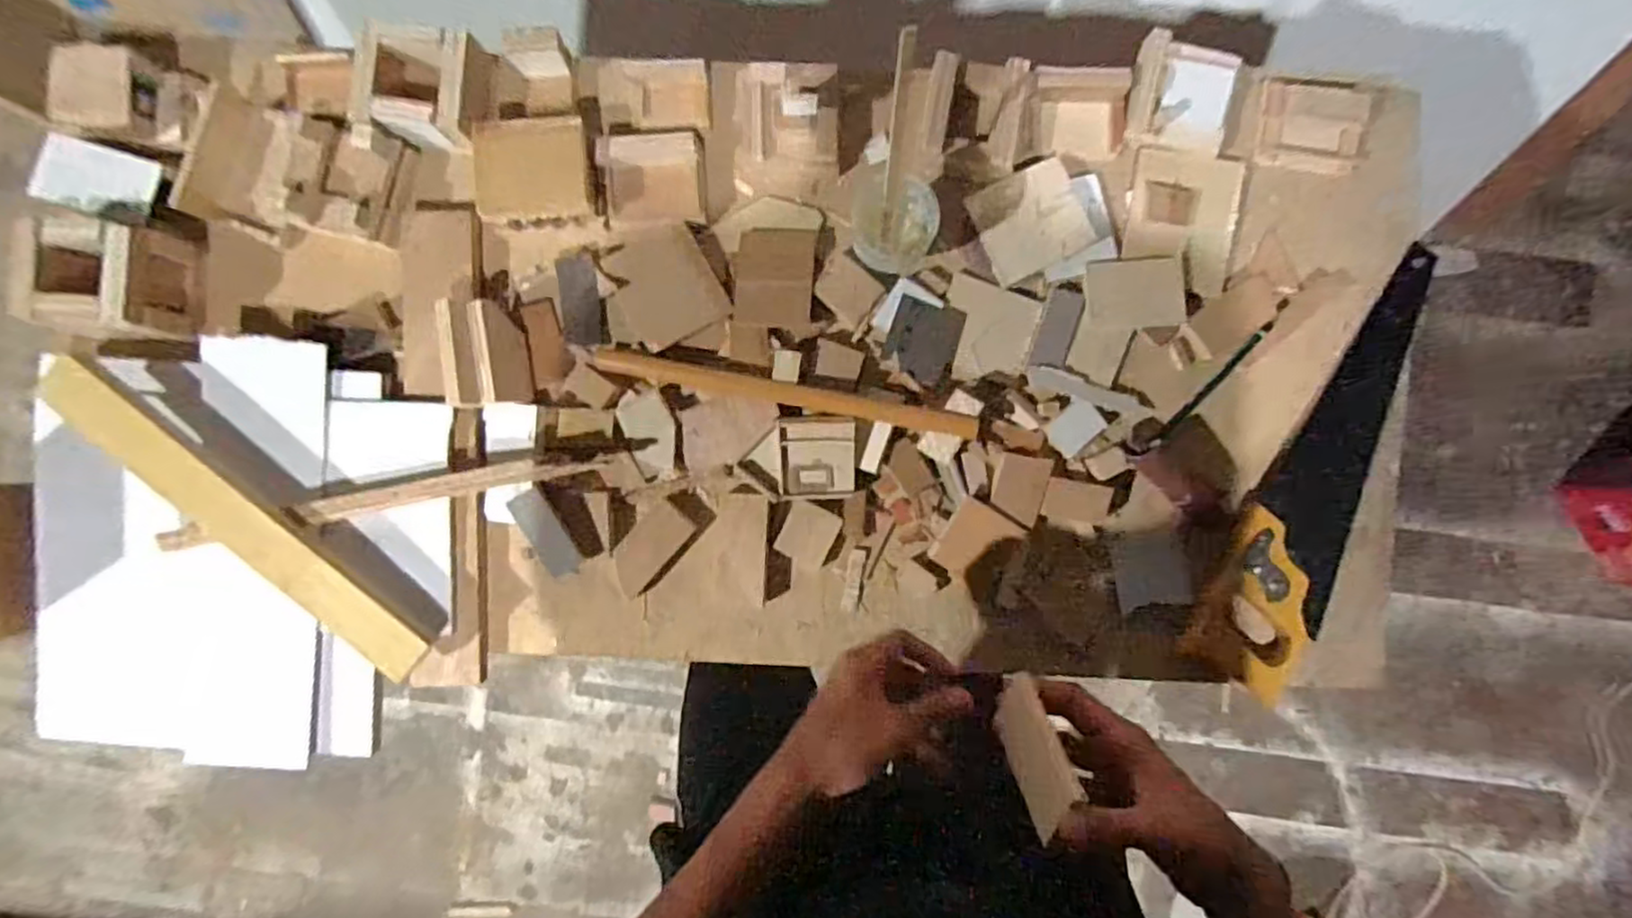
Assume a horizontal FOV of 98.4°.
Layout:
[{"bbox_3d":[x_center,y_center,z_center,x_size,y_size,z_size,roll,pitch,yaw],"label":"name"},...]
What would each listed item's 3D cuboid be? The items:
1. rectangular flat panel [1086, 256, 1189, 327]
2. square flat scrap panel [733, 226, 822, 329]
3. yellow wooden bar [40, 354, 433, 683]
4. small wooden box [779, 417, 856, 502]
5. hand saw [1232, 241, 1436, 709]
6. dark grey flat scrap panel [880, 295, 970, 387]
[{"bbox_3d":[0.278,-0.144,0.608,0.088,0.013,0.057,-3,90,1],"label":"rectangular flat panel"},{"bbox_3d":[-0.035,-0.156,0.605,0.065,0.012,0.085,4,90,1],"label":"square flat scrap panel"},{"bbox_3d":[-0.448,0.052,0.551,0.049,0.027,0.335,-44,102,1],"label":"yellow wooden bar"},{"bbox_3d":[0.001,0.001,0.594,0.064,0.008,0.072,-1,108,0],"label":"small wooden box"},{"bbox_3d":[0.440,0.005,0.611,0.095,0.028,0.407,20,91,1],"label":"hand saw"},{"bbox_3d":[0.093,-0.100,0.608,0.060,0.013,0.067,17,91,1],"label":"dark grey flat scrap panel"}]

